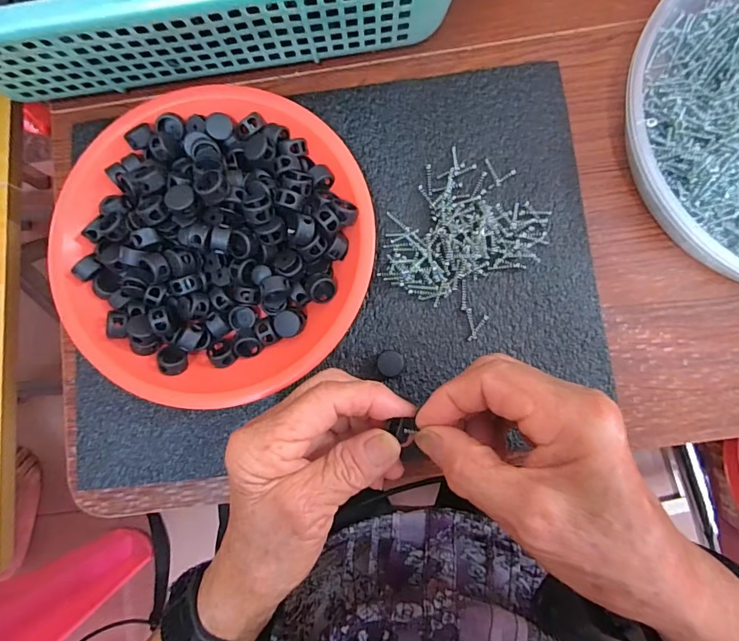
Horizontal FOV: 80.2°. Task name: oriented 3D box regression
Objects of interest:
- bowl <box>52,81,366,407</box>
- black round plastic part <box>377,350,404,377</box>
[{"bbox_3d":[-0.095,-0.051,0.266,0.183,0.043,0.193,0,85,3],"label":"bowl"},{"bbox_3d":[0.013,0.027,0.273,0.015,0.012,0.015,5,85,4],"label":"black round plastic part"}]

